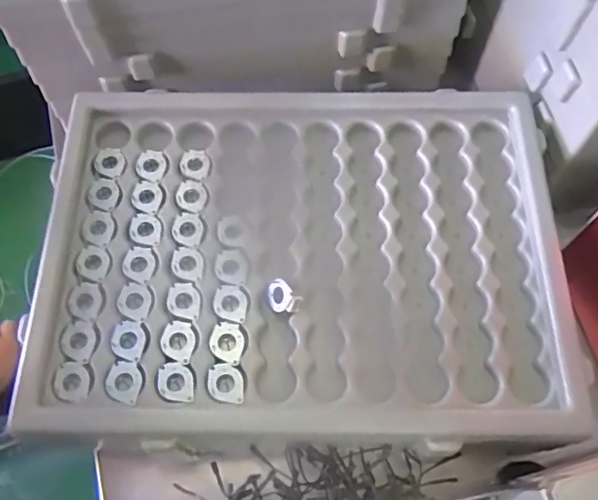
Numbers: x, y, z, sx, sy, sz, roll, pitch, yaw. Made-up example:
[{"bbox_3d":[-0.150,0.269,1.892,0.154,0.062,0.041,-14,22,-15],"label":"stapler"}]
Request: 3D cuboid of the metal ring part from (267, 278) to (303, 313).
[{"bbox_3d":[-0.013,0.036,0.425,0.028,0.009,0.025,42,101,19],"label":"metal ring part"}]

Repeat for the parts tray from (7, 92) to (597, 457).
[{"bbox_3d":[-0.002,0.001,0.445,0.395,0.040,0.290,0,69,-2],"label":"parts tray"}]

